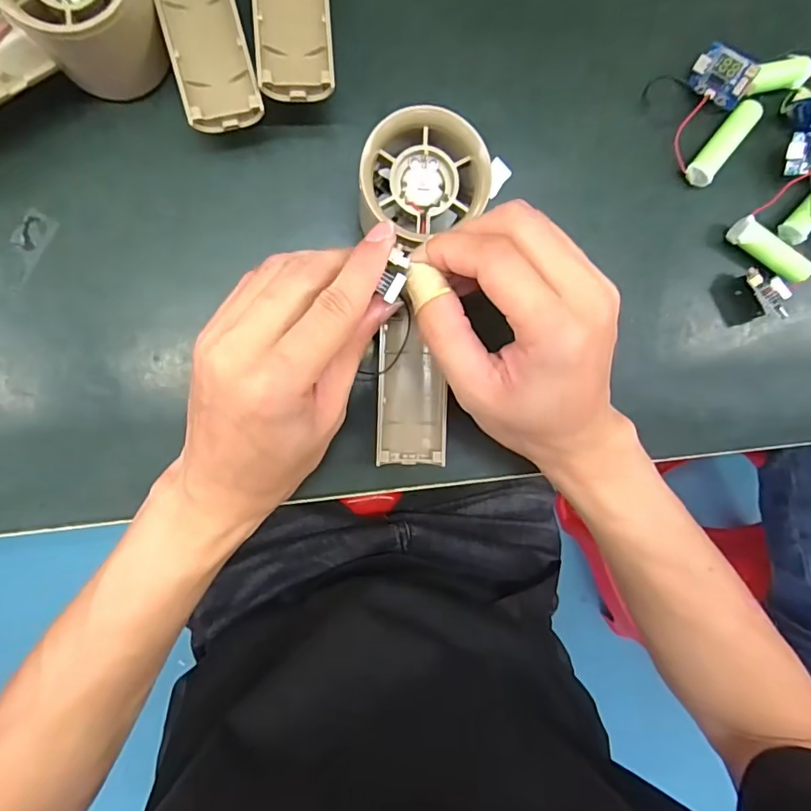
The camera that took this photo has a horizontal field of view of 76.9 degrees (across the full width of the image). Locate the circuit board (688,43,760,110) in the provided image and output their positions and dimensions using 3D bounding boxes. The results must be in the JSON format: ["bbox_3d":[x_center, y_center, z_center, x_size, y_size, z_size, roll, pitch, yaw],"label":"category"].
[{"bbox_3d":[0.169,-0.176,0.273,0.030,0.025,0.008,37,62,15],"label":"circuit board"}]

